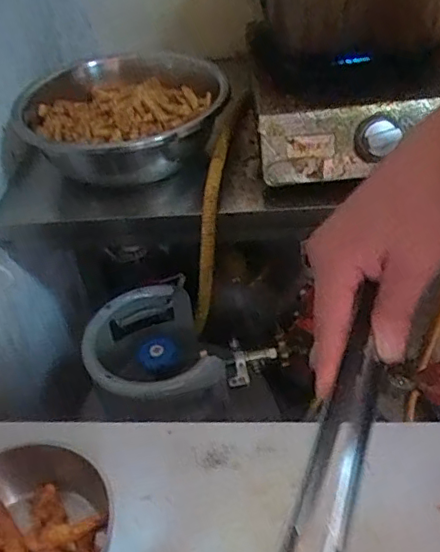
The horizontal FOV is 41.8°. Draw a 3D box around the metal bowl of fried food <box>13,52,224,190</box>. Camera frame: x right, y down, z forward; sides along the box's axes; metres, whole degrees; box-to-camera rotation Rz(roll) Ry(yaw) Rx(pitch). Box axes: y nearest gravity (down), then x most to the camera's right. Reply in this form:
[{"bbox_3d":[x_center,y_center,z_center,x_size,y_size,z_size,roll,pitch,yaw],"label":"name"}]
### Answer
[{"bbox_3d":[-0.130,-0.220,0.810,0.270,0.082,0.260,-4,42,4],"label":"metal bowl of fried food"}]

